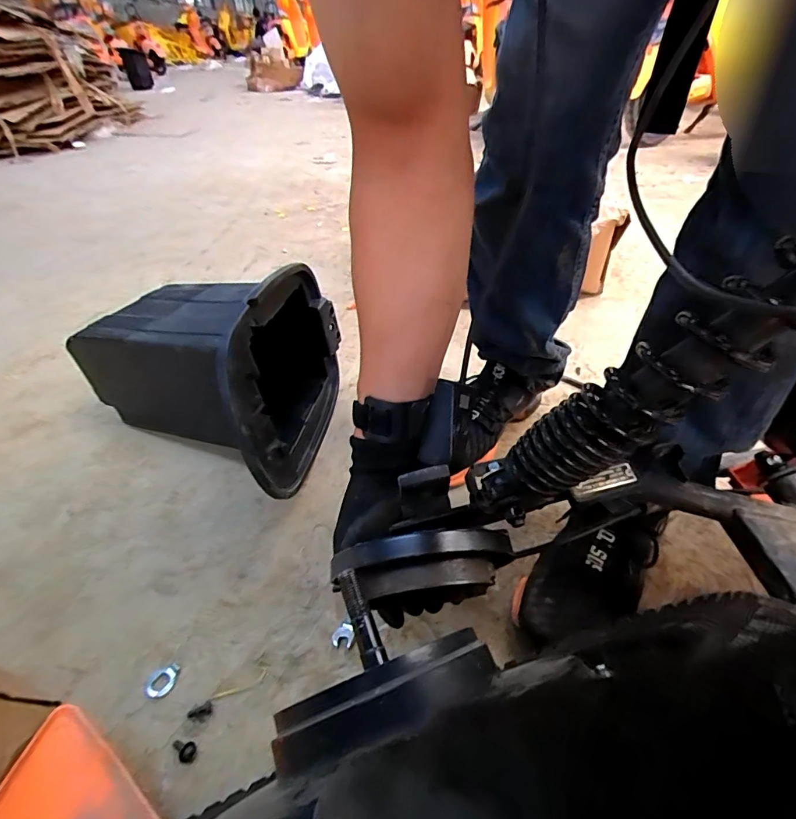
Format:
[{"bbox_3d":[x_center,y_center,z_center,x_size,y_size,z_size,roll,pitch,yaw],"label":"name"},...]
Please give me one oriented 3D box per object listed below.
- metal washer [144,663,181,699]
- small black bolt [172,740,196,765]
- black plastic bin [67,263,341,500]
[{"bbox_3d":[-0.226,0.260,0.435,0.026,0.004,0.029,7,41,12],"label":"metal washer"},{"bbox_3d":[-0.185,0.292,0.390,0.023,0.011,0.014,20,45,25],"label":"small black bolt"},{"bbox_3d":[-0.276,-0.052,0.624,0.320,0.240,0.302,5,41,10],"label":"black plastic bin"}]

